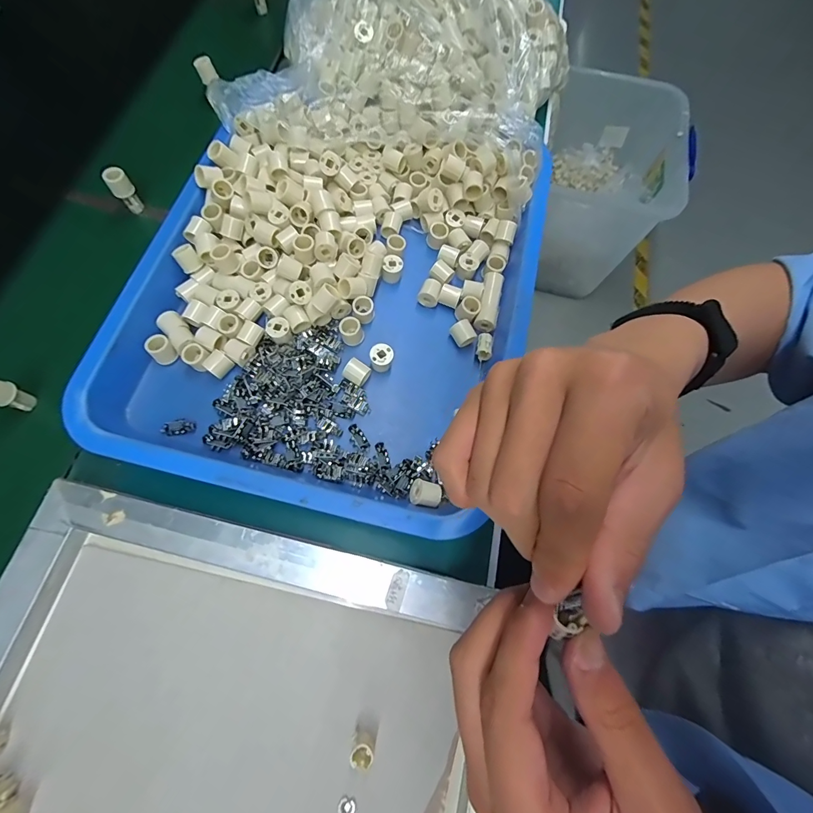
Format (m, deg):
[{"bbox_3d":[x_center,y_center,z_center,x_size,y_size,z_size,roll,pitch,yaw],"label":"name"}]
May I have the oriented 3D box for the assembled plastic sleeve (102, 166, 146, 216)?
[{"bbox_3d":[-0.284,-0.217,0.399,0.020,0.041,0.017,-35,75,-14],"label":"assembled plastic sleeve"}]

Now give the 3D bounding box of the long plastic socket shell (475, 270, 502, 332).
[{"bbox_3d":[0.080,-0.100,0.378,0.019,0.014,0.058,14,70,2],"label":"long plastic socket shell"}]

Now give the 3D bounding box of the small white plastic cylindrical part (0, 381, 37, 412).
[{"bbox_3d":[-0.325,-0.009,0.321,0.015,0.041,0.019,10,70,1],"label":"small white plastic cylindrical part"}]

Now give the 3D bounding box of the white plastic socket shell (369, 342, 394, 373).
[{"bbox_3d":[-0.022,-0.043,0.350,0.020,0.019,0.019,1,70,-3],"label":"white plastic socket shell"}]

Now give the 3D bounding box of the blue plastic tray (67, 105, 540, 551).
[{"bbox_3d":[-0.059,-0.116,0.366,0.340,0.045,0.410,17,70,3],"label":"blue plastic tray"}]

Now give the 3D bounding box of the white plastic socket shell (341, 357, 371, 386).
[{"bbox_3d":[-0.044,-0.029,0.344,0.019,0.014,0.019,35,72,9],"label":"white plastic socket shell"}]

